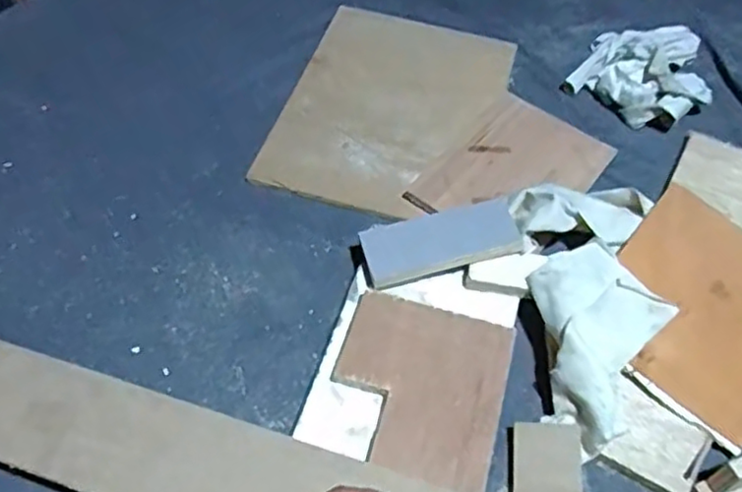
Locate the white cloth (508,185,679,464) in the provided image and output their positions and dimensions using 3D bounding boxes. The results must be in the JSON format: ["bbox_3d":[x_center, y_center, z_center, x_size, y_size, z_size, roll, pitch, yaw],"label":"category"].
[{"bbox_3d":[0.213,0.054,0.602,0.131,0.055,0.253,-1,54,-3],"label":"white cloth"}]

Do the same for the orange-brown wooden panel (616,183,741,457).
[{"bbox_3d":[0.304,0.057,0.605,0.169,0.007,0.193,38,71,17],"label":"orange-brown wooden panel"}]

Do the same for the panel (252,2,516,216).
[{"bbox_3d":[0.025,-0.172,0.797,0.233,0.021,0.327,17,55,10],"label":"panel"}]

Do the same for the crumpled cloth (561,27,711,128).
[{"bbox_3d":[0.350,-0.227,0.821,0.158,0.042,0.187,29,58,18],"label":"crumpled cloth"}]

